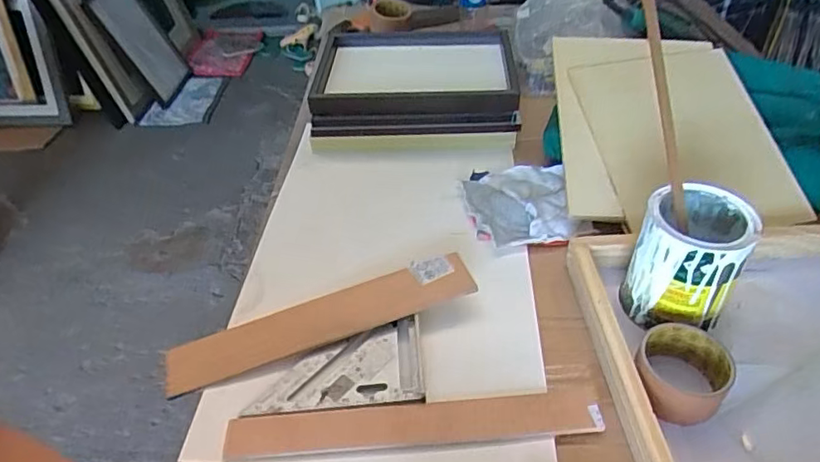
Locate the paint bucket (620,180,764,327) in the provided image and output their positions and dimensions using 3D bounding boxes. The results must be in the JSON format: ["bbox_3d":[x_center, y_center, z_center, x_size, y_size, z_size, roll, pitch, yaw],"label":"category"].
[{"bbox_3d":[0.293,0.032,0.613,0.101,0.130,0.110,22,46,25],"label":"paint bucket"}]

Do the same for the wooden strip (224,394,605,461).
[{"bbox_3d":[0.003,0.184,0.545,0.348,0.009,0.041,-3,40,-2],"label":"wooden strip"}]

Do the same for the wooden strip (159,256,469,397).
[{"bbox_3d":[-0.095,0.098,0.627,0.334,0.006,0.062,-18,49,-10],"label":"wooden strip"}]

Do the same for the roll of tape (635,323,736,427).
[{"bbox_3d":[0.261,0.136,0.553,0.081,0.047,0.085,-1,40,1],"label":"roll of tape"}]

